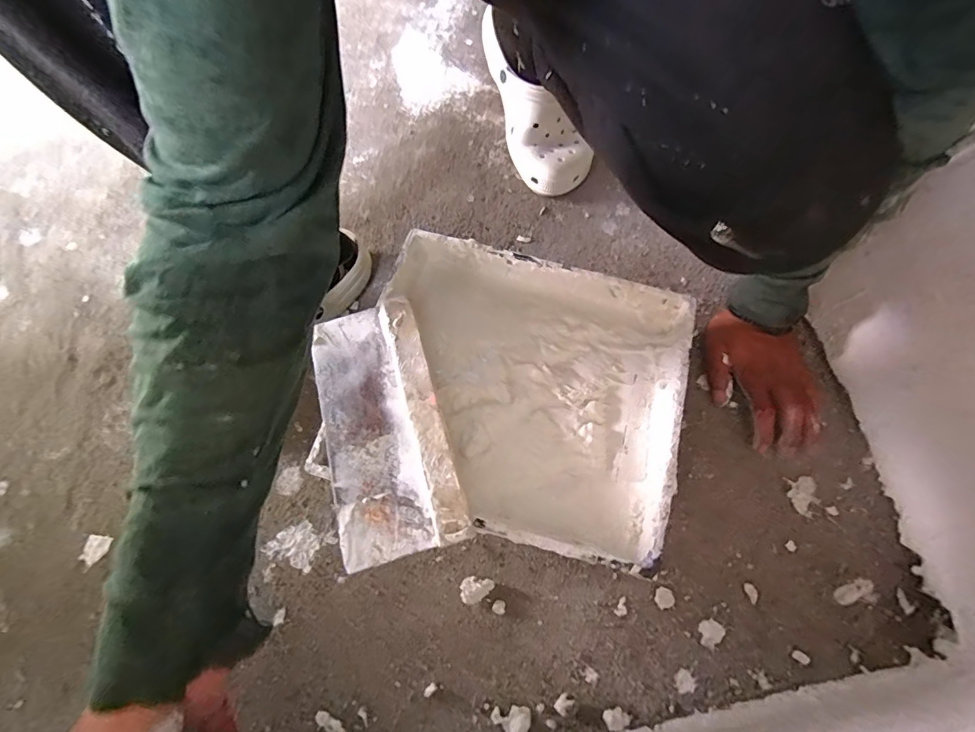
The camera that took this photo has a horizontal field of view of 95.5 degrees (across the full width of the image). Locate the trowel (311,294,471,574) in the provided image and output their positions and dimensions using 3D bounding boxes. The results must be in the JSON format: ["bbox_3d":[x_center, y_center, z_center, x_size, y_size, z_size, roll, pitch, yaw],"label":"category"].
[{"bbox_3d":[-0.101,0.056,0.431,0.108,0.047,0.243,-16,68,-8],"label":"trowel"}]

